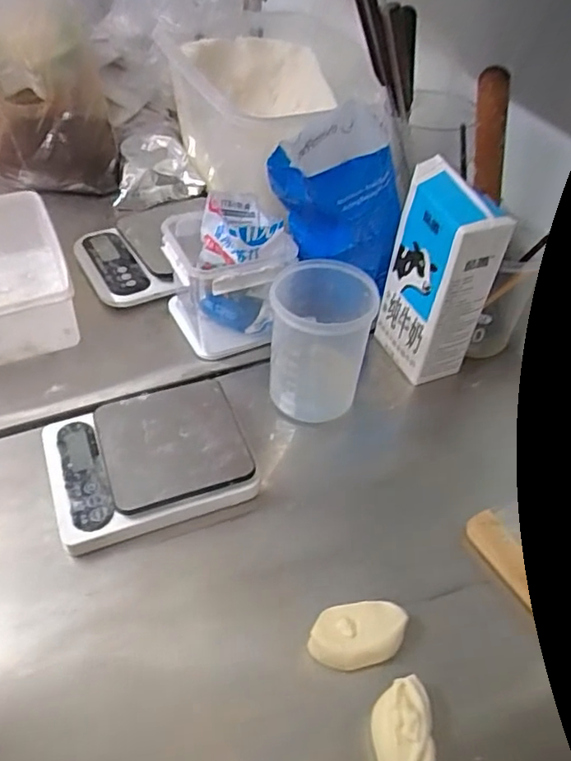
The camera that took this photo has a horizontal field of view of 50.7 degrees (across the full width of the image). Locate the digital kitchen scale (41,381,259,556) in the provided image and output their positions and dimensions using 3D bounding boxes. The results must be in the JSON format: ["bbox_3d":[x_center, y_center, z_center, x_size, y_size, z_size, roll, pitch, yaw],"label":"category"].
[{"bbox_3d":[-0.124,0.072,0.548,0.170,0.035,0.131,-13,50,-16],"label":"digital kitchen scale"}]

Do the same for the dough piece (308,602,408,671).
[{"bbox_3d":[0.055,0.198,0.462,0.072,0.034,0.040,-8,48,-12],"label":"dough piece"}]

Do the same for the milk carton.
[{"bbox_3d":[0.152,-0.100,0.619,0.072,0.206,0.103,-13,50,-17],"label":"milk carton"}]

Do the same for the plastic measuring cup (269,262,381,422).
[{"bbox_3d":[0.033,-0.033,0.590,0.088,0.133,0.094,2,47,-3],"label":"plastic measuring cup"}]

